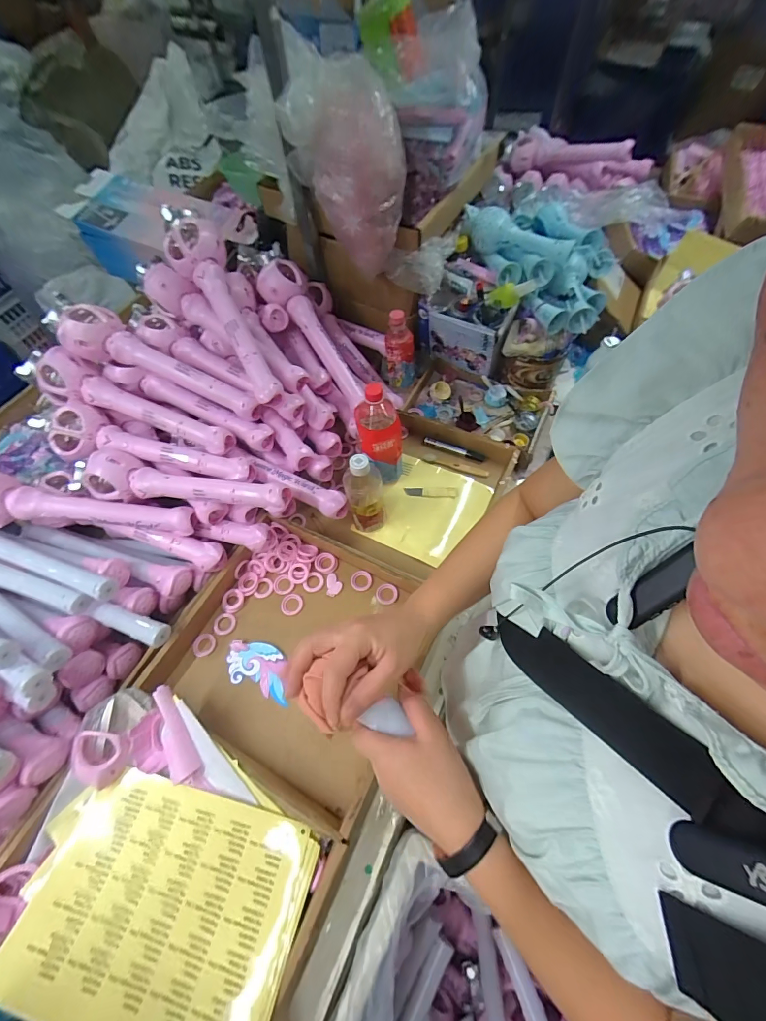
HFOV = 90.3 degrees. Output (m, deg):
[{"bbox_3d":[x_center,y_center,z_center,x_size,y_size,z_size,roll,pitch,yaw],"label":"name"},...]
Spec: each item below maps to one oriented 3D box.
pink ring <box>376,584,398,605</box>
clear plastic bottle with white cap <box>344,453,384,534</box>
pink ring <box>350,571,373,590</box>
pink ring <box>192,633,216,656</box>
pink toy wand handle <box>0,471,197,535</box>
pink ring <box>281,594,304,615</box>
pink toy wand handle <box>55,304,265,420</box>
[{"bbox_3d":[0.007,0.149,0.677,0.040,0.004,0.037,-1,61,1],"label":"pink ring"},{"bbox_3d":[-0.033,-0.029,0.677,0.065,0.184,0.065,-10,62,-4],"label":"clear plastic bottle with white cap"},{"bbox_3d":[-0.039,0.127,0.692,0.038,0.005,0.036,-1,61,1],"label":"pink ring"},{"bbox_3d":[-0.304,0.230,0.651,0.039,0.008,0.037,-1,61,1],"label":"pink ring"},{"bbox_3d":[-0.497,-0.008,0.606,0.362,0.067,0.067,7,60,-14],"label":"pink toy wand handle"},{"bbox_3d":[-0.161,0.166,0.676,0.039,0.004,0.038,-1,61,1],"label":"pink ring"},{"bbox_3d":[-0.377,-0.243,0.666,0.335,0.071,0.075,24,63,-9],"label":"pink toy wand handle"}]

